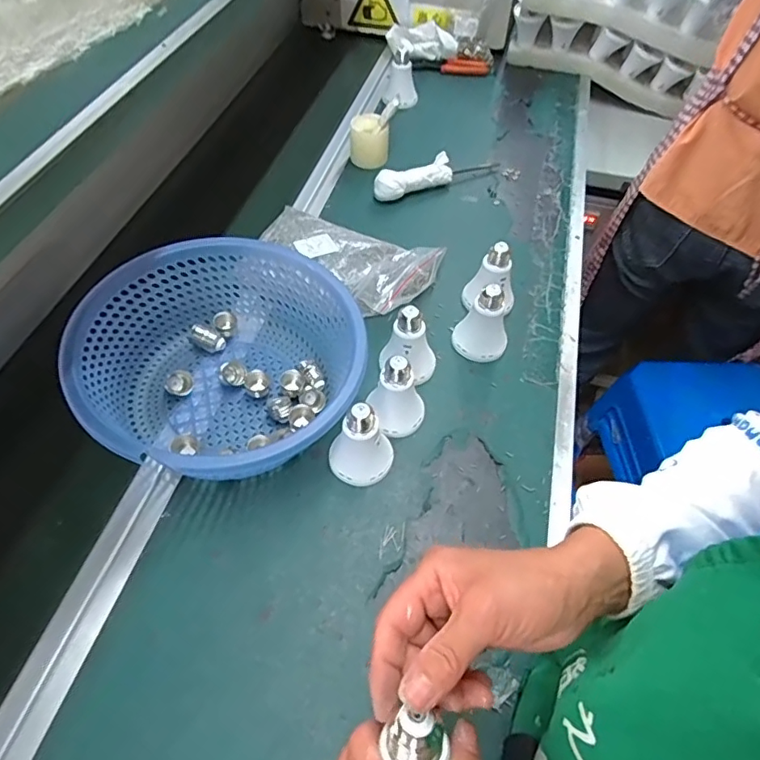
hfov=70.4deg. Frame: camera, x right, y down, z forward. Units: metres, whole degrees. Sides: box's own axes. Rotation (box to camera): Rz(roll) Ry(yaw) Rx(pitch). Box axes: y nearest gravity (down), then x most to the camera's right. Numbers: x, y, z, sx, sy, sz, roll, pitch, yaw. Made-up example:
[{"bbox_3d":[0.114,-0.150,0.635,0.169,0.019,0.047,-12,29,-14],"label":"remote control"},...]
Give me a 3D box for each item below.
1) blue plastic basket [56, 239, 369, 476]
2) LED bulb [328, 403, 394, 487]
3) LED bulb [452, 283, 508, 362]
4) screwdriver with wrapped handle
[{"bbox_3d":[-0.157,-0.016,0.558,0.271,0.113,0.258,-18,56,-16],"label":"blue plastic basket"},{"bbox_3d":[-0.017,0.060,0.519,0.063,0.088,0.056,-4,53,-6],"label":"LED bulb"},{"bbox_3d":[0.123,-0.073,0.624,0.063,0.088,0.064,17,54,10],"label":"LED bulb"},{"bbox_3d":[0.093,-0.325,0.839,0.212,0.046,0.035,-24,58,-19],"label":"screwdriver with wrapped handle"}]

